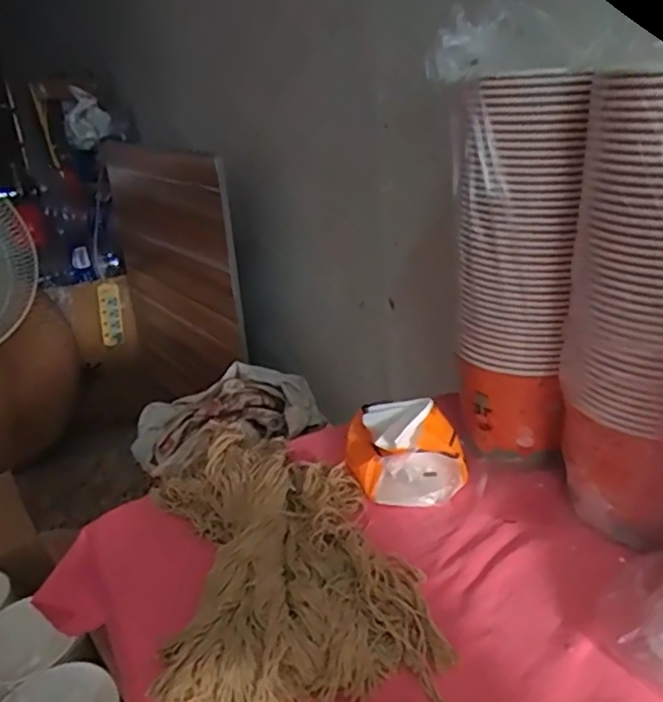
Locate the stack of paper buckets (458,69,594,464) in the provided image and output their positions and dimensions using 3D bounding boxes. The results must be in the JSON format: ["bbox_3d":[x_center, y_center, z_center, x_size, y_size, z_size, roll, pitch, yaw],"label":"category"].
[{"bbox_3d":[0.189,-0.061,0.685,0.104,0.411,0.093,-3,23,4],"label":"stack of paper buckets"}]

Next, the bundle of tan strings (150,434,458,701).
[{"bbox_3d":[-0.053,0.184,0.625,0.235,0.056,0.341,-9,25,-9],"label":"bundle of tan strings"}]

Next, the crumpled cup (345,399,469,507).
[{"bbox_3d":[0.079,0.105,0.738,0.113,0.080,0.146,-9,25,-10],"label":"crumpled cup"}]

